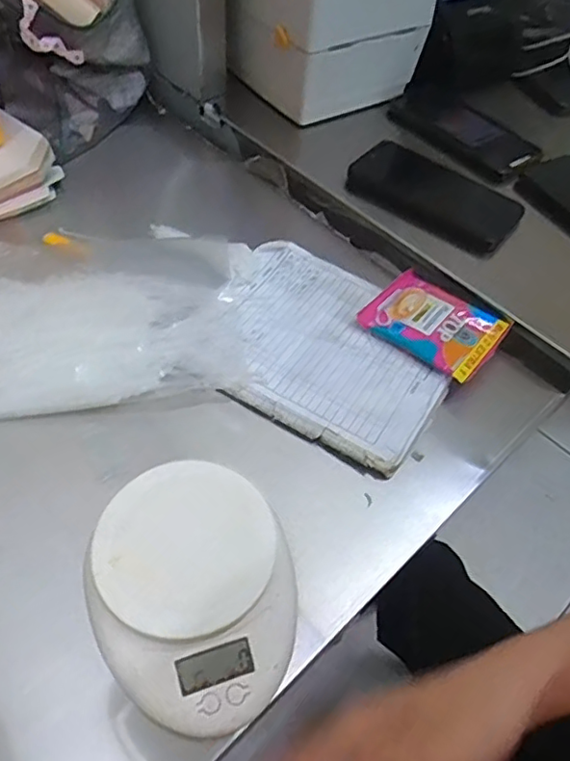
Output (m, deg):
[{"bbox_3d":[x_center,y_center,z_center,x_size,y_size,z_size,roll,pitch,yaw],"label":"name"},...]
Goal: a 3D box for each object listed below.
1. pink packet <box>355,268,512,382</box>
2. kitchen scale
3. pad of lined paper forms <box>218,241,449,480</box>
[{"bbox_3d":[0.124,-0.048,0.496,0.106,0.015,0.081,35,57,20],"label":"pink packet"},{"bbox_3d":[-0.053,0.118,0.344,0.117,0.027,0.144,-7,54,-10],"label":"kitchen scale"},{"bbox_3d":[0.034,-0.028,0.479,0.193,0.011,0.163,28,55,15],"label":"pad of lined paper forms"}]

